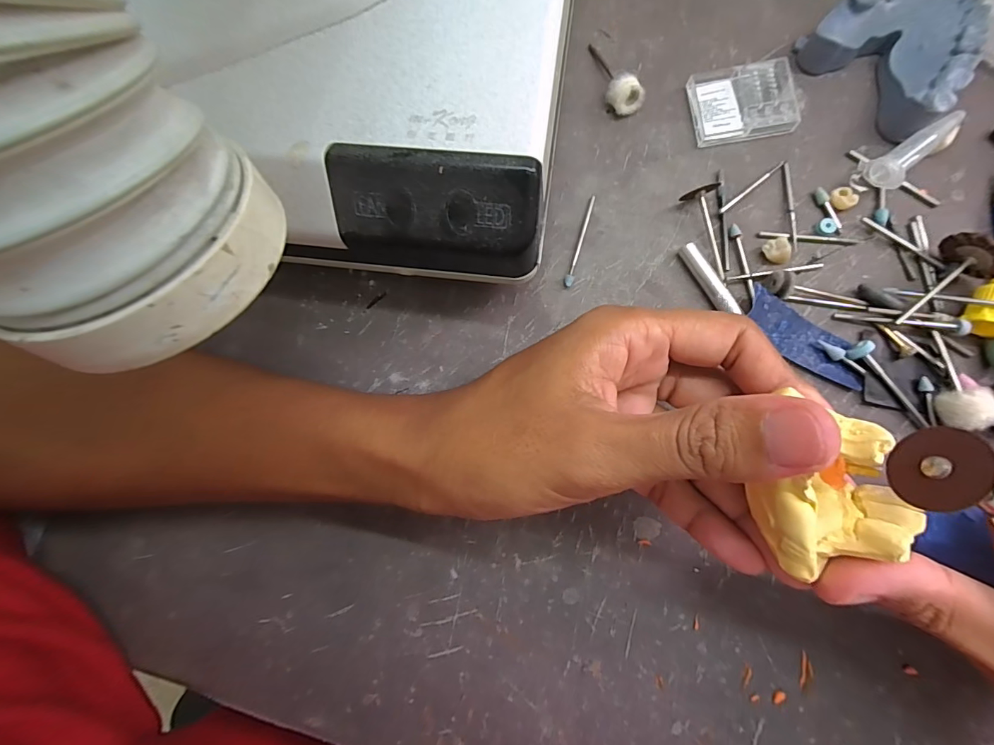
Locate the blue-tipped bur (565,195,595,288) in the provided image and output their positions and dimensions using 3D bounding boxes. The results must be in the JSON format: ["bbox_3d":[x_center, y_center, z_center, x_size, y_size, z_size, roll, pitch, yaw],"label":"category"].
[{"bbox_3d":[0.039,-0.063,0.200,0.004,0.004,0.047,14,85,8],"label":"blue-tipped bur"}]

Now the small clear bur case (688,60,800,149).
[{"bbox_3d":[0.116,-0.128,0.199,0.046,0.007,0.036,-8,82,5],"label":"small clear bur case"}]

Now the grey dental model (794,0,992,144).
[{"bbox_3d":[0.181,-0.144,0.186,0.053,0.024,0.065,-37,80,1],"label":"grey dental model"}]

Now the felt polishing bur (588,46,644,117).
[{"bbox_3d":[0.056,-0.146,0.207,0.017,0.015,0.041,-22,68,3],"label":"felt polishing bur"}]

